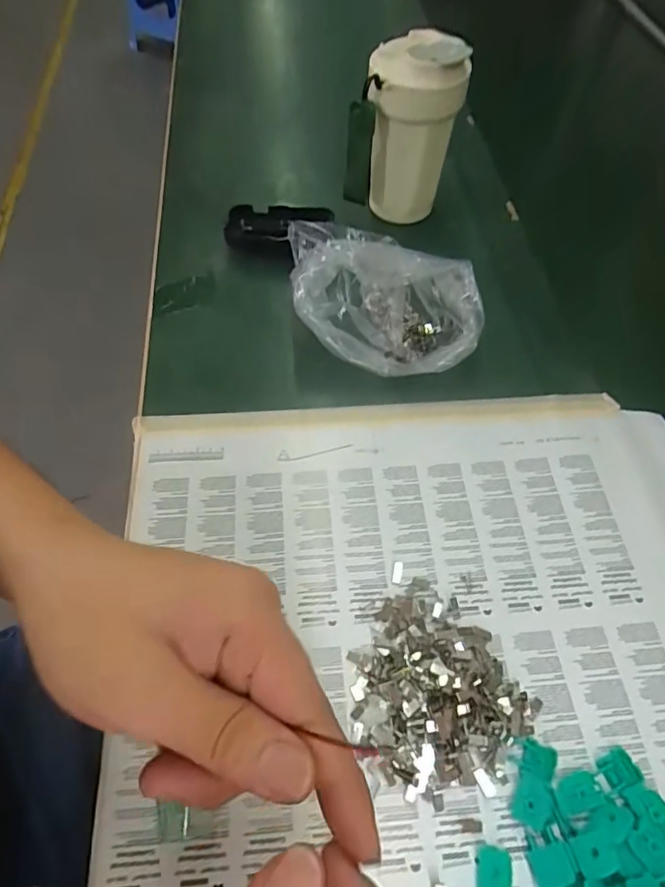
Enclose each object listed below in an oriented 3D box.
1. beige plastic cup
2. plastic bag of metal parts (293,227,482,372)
[{"bbox_3d":[0.075,-0.300,0.511,0.086,0.139,0.079,10,58,4],"label":"beige plastic cup"},{"bbox_3d":[0.042,-0.134,0.464,0.166,0.077,0.151,3,58,0],"label":"plastic bag of metal parts"}]

